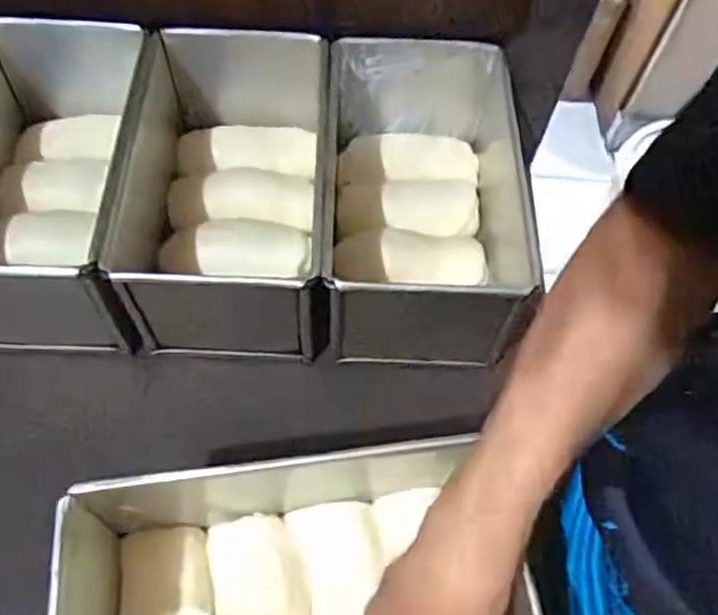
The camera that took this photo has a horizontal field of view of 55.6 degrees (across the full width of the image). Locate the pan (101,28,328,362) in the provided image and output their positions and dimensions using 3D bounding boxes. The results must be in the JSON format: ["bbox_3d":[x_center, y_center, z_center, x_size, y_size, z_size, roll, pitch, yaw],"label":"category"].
[{"bbox_3d":[-0.123,-0.105,0.603,0.185,0.125,0.263,0,60,-3],"label":"pan"}]

